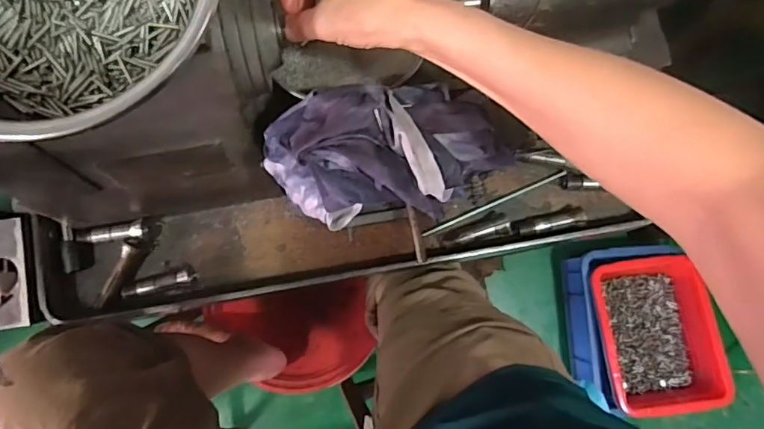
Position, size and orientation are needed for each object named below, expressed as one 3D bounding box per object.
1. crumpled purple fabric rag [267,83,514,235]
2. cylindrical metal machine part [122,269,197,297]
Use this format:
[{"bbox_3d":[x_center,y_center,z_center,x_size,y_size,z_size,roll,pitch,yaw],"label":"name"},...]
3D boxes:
[{"bbox_3d":[-0.001,-0.044,0.380,0.170,0.061,0.095,-6,84,-4],"label":"crumpled purple fabric rag"},{"bbox_3d":[-0.240,0.074,0.555,0.075,0.016,0.018,-11,84,-4],"label":"cylindrical metal machine part"}]

